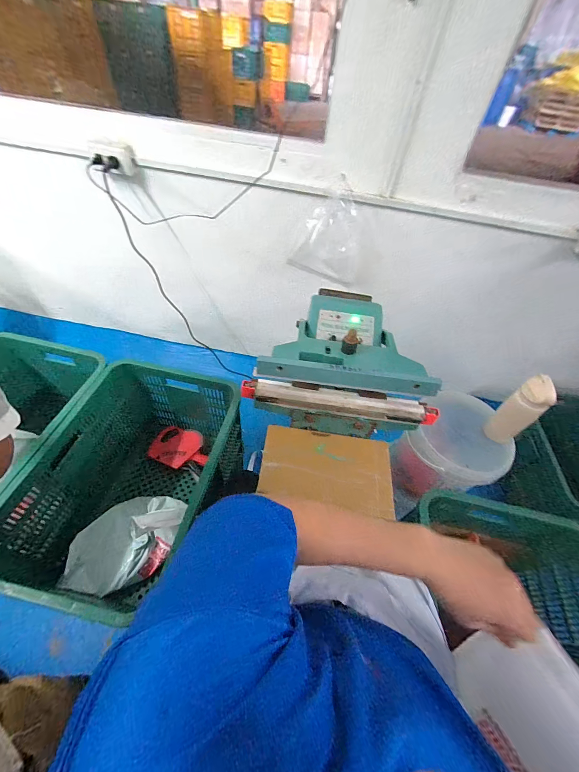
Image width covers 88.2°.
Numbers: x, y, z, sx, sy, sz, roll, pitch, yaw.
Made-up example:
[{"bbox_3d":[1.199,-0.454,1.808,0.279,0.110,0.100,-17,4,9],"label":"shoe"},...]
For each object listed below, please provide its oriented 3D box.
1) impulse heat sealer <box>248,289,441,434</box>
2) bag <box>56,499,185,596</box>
[{"bbox_3d":[0.124,-0.067,0.725,0.395,0.218,0.313,10,51,2],"label":"impulse heat sealer"},{"bbox_3d":[-0.391,0.360,0.725,0.242,0.123,0.208,-6,52,-11],"label":"bag"}]

